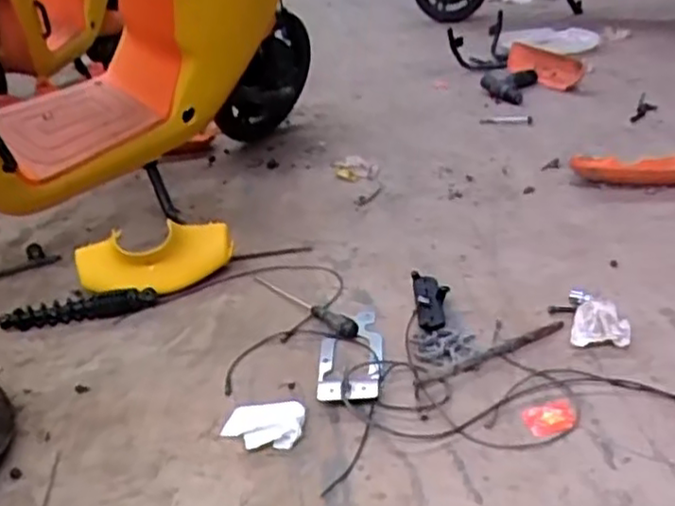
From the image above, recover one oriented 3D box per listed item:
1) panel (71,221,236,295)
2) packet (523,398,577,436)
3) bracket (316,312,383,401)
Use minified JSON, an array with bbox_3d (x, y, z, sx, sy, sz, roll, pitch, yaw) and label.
[{"bbox_3d":[-0.353,0.015,1.387,0.297,0.132,0.076,-15,30,-16],"label":"panel"},{"bbox_3d":[0.307,0.238,1.014,0.077,0.009,0.056,-11,29,-10],"label":"packet"},{"bbox_3d":[0.020,0.160,1.151,0.103,0.032,0.243,-2,29,6],"label":"bracket"}]

